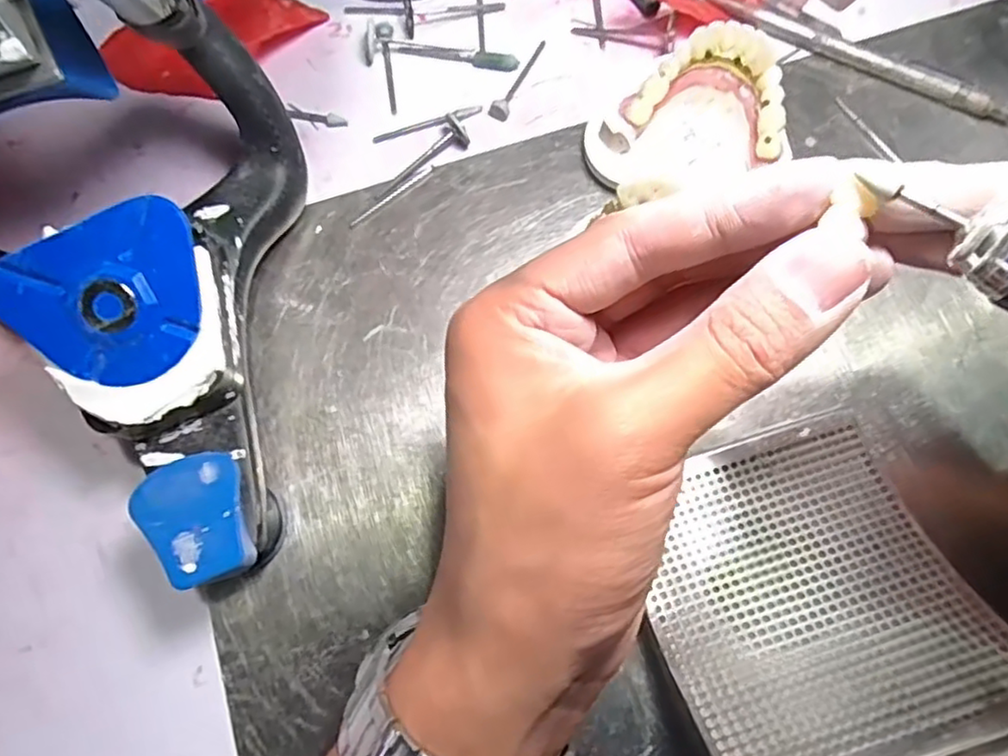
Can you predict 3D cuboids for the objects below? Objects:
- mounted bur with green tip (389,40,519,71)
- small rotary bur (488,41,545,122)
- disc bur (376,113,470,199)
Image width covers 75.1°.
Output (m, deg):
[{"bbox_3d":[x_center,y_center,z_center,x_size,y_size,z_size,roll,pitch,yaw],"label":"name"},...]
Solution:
[{"bbox_3d":[-0.023,-0.145,0.293,0.058,0.005,0.008,13,78,5],"label":"mounted bur with green tip"},{"bbox_3d":[0.007,-0.133,0.288,0.008,0.006,0.044,28,79,8],"label":"small rotary bur"},{"bbox_3d":[-0.035,-0.092,0.277,0.046,0.010,0.010,-41,79,-7],"label":"disc bur"}]

